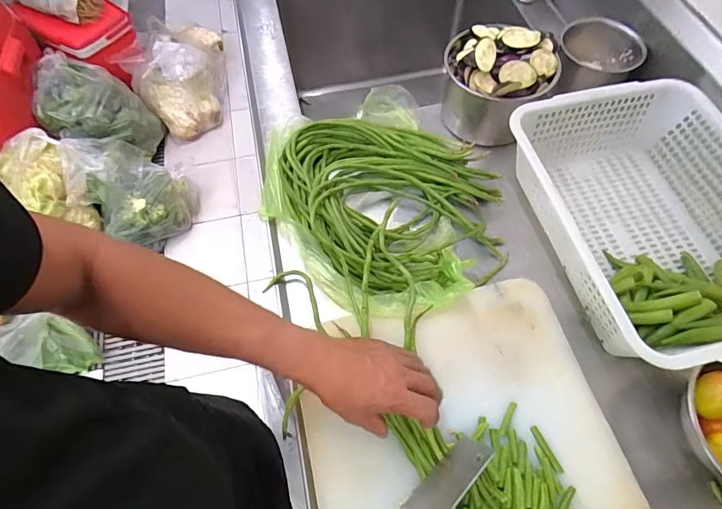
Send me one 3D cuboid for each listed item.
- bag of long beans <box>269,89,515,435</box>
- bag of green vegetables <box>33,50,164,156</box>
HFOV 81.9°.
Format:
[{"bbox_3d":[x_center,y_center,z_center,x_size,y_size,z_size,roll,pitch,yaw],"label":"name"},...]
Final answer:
[{"bbox_3d":[0.015,-0.088,0.641,0.343,0.077,0.459,-20,63,-11],"label":"bag of long beans"},{"bbox_3d":[-0.980,-0.561,1.583,0.311,0.297,0.325,1,62,1],"label":"bag of green vegetables"}]

